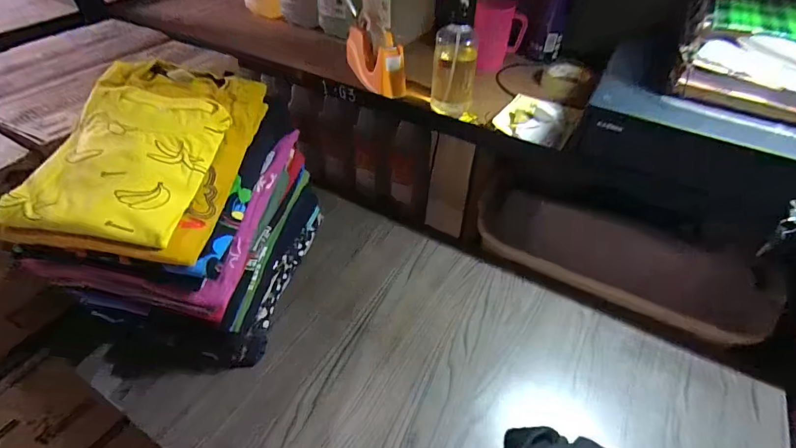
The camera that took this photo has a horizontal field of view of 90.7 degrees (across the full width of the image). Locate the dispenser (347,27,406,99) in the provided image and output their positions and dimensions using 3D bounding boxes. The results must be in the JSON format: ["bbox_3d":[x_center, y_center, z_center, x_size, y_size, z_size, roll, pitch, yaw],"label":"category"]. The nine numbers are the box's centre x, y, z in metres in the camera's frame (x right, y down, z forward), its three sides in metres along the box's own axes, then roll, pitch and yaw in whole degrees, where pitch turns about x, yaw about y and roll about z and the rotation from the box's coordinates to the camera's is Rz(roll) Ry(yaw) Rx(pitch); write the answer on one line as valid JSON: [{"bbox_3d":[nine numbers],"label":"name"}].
[{"bbox_3d":[-0.048,-0.323,0.765,0.063,0.085,0.168,-16,48,-17],"label":"dispenser"}]

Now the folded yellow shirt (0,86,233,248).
[{"bbox_3d":[-0.327,-0.085,0.478,0.176,0.023,0.228,10,56,-3],"label":"folded yellow shirt"}]

